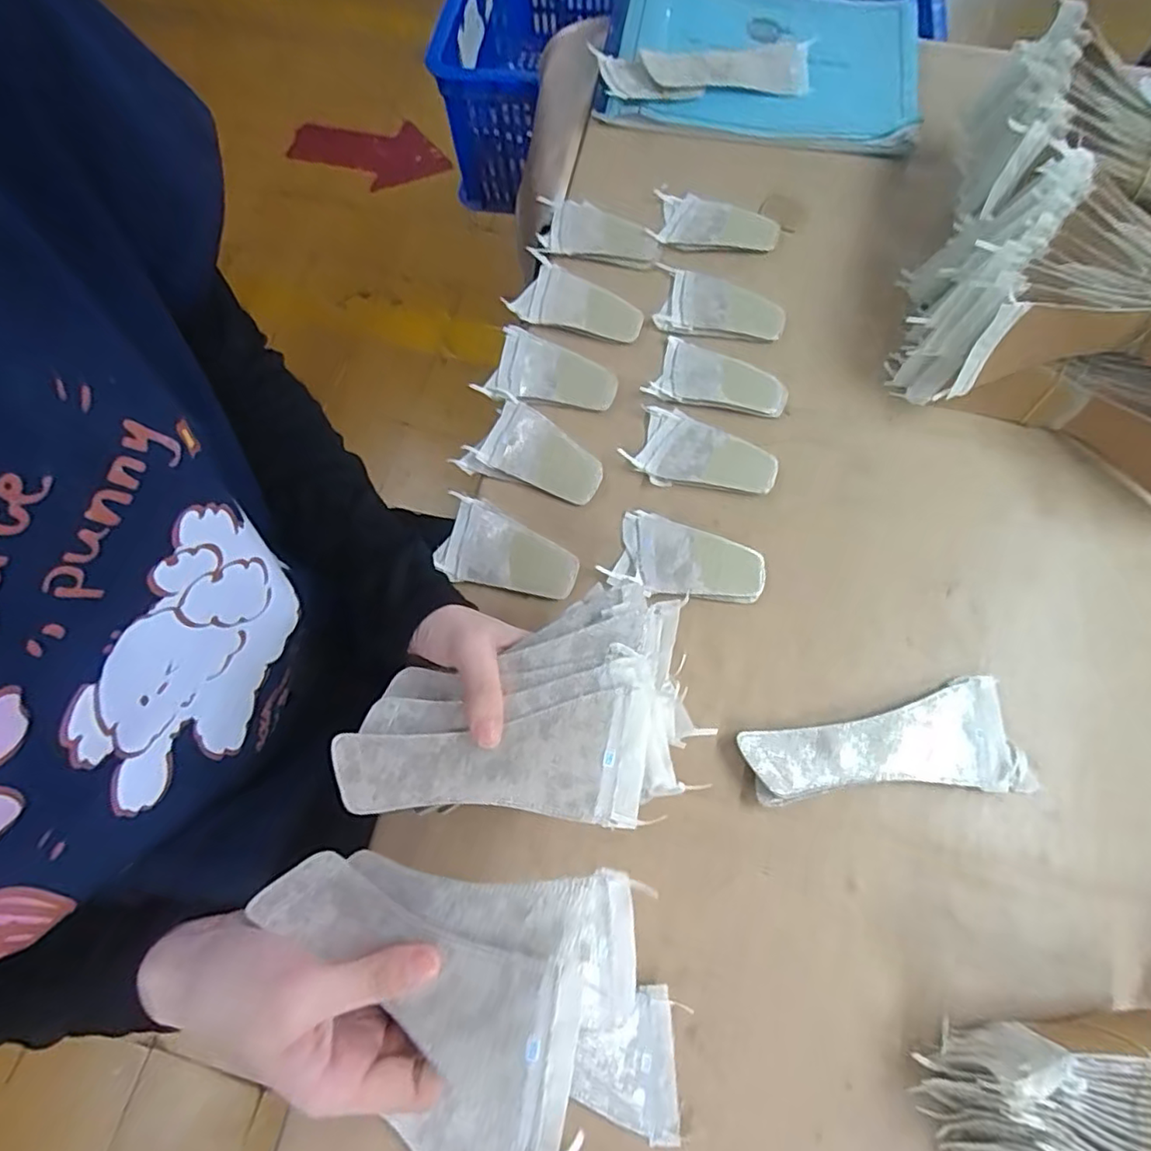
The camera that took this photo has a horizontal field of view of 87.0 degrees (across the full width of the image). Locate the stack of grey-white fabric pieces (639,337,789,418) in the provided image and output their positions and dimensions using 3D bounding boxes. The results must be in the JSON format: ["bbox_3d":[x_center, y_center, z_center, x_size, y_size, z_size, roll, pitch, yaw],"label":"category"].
[{"bbox_3d":[0.111,-0.148,0.466,0.100,0.005,0.059,23,73,10],"label":"stack of grey-white fabric pieces"}]

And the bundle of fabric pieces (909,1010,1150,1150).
[{"bbox_3d":[0.238,0.259,0.295,0.116,0.060,0.088,7,71,5],"label":"bundle of fabric pieces"}]

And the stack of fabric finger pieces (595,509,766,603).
[{"bbox_3d":[0.076,-0.007,0.416,0.102,0.008,0.057,20,72,9],"label":"stack of fabric finger pieces"}]

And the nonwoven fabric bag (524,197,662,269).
[{"bbox_3d":[0.018,-0.293,0.522,0.111,0.008,0.062,15,72,7],"label":"nonwoven fabric bag"}]

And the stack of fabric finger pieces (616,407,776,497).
[{"bbox_3d":[0.093,-0.086,0.445,0.105,0.007,0.058,22,73,10],"label":"stack of fabric finger pieces"}]

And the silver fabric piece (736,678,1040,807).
[{"bbox_3d":[0.188,0.110,0.369,0.167,0.015,0.064,-10,70,-1],"label":"silver fabric piece"}]

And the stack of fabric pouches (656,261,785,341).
[{"bbox_3d":[0.115,-0.217,0.496,0.107,0.008,0.062,20,72,9],"label":"stack of fabric pouches"}]

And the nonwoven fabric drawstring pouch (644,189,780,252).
[{"bbox_3d":[0.118,-0.301,0.521,0.108,0.007,0.059,17,72,8],"label":"nonwoven fabric drawstring pouch"}]

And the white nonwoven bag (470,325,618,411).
[{"bbox_3d":[-0.019,-0.156,0.475,0.102,0.006,0.063,20,72,9],"label":"white nonwoven bag"}]

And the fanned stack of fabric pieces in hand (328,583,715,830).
[{"bbox_3d":[-0.031,0.077,0.311,0.185,0.031,0.108,-15,70,-3],"label":"fanned stack of fabric pieces in hand"}]

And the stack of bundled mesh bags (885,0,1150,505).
[{"bbox_3d":[0.382,-0.225,0.434,0.228,0.114,0.297,19,72,9],"label":"stack of bundled mesh bags"}]

